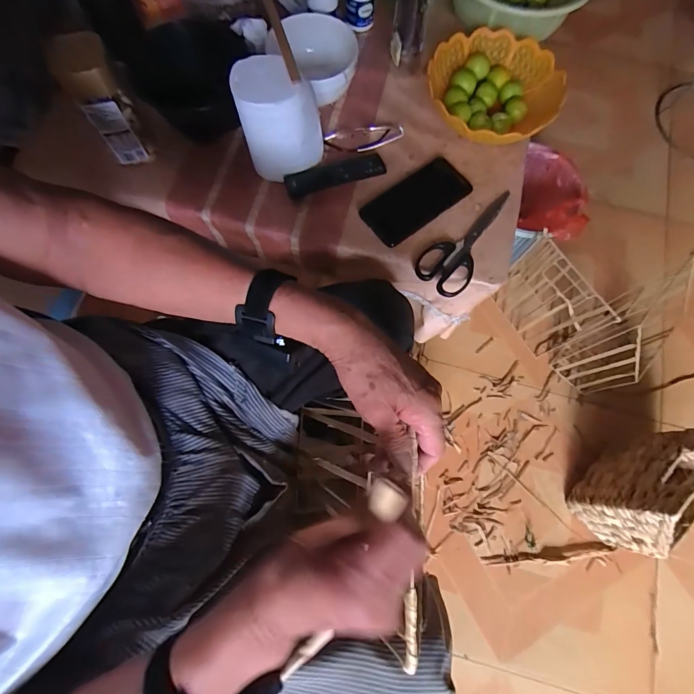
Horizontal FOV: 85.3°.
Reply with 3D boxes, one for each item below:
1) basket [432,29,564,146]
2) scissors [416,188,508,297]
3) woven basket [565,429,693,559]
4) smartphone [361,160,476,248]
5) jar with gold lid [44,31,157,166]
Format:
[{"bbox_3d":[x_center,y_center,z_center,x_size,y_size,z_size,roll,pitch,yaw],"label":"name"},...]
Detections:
[{"bbox_3d":[0.219,-0.386,0.574,0.185,0.054,0.194,0,75,0],"label":"basket"},{"bbox_3d":[0.175,-0.155,0.534,0.073,0.008,0.190,39,78,9],"label":"scissors"},{"bbox_3d":[0.602,0.275,0.722,0.225,0.286,0.122,-40,79,-11],"label":"woven basket"},{"bbox_3d":[0.100,-0.214,0.551,0.159,0.005,0.076,-37,78,-9],"label":"smartphone"},{"bbox_3d":[-0.313,-0.317,0.495,0.063,0.136,0.064,0,75,0],"label":"jar with gold lid"}]

